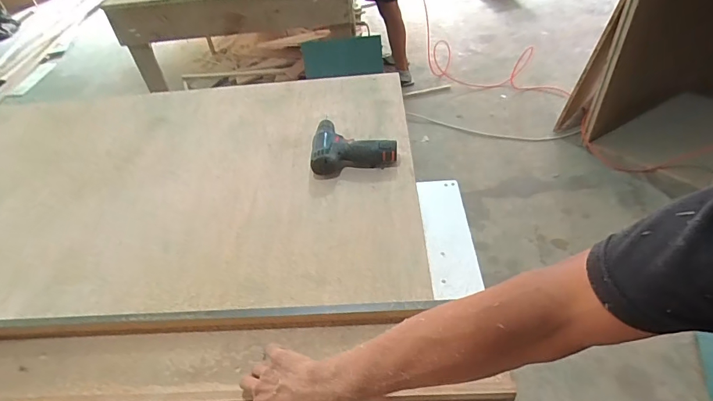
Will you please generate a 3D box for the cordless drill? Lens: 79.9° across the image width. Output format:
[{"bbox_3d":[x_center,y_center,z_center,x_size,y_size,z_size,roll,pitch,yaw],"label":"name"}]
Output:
[{"bbox_3d":[-0.005,-0.123,0.958,0.188,0.053,0.146,-2,44,4],"label":"cordless drill"}]

